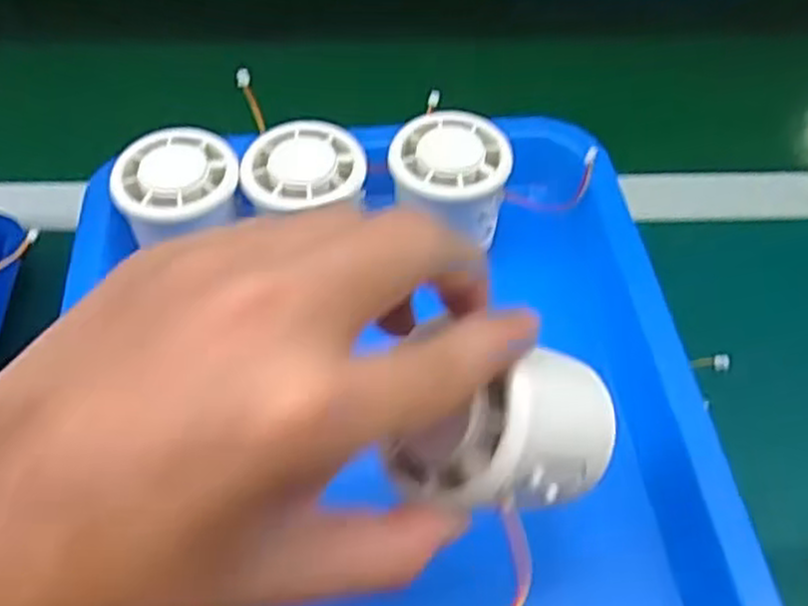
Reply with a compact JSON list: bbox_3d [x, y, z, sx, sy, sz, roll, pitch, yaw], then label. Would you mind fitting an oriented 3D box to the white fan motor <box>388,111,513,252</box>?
[{"bbox_3d":[0.021,-0.058,0.381,0.055,0.042,0.058,1,52,-1],"label":"white fan motor"}]

